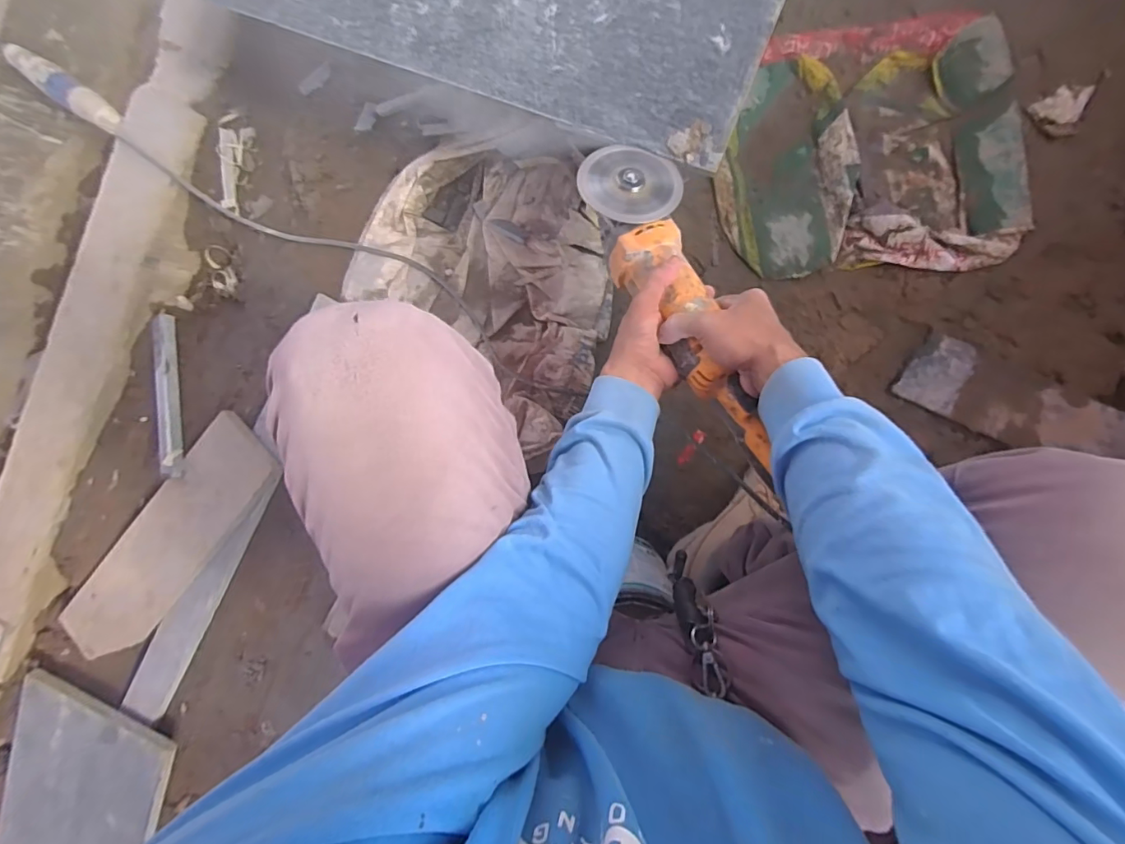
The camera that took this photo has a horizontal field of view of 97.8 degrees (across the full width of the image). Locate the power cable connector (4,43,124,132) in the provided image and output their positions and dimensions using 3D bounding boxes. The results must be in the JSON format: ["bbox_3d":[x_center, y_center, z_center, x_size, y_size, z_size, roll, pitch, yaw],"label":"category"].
[{"bbox_3d":[-0.812,-0.542,0.789,0.183,0.053,0.049,36,94,-14],"label":"power cable connector"}]

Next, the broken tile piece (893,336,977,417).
[{"bbox_3d":[0.513,-0.068,0.668,0.081,0.010,0.094,25,93,4],"label":"broken tile piece"}]

